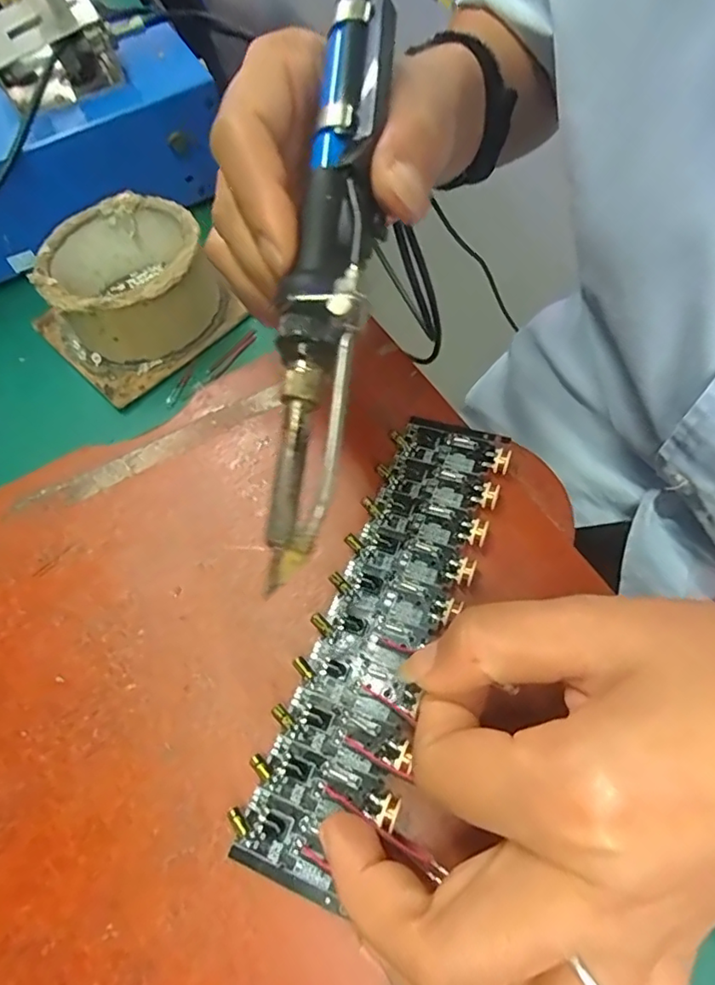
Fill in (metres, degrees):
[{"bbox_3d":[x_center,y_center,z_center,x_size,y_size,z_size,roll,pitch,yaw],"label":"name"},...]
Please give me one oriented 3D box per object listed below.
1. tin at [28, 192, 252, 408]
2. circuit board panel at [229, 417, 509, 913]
[{"bbox_3d":[-0.126,-0.111,0.313,0.091,0.054,0.099,39,74,24],"label":"tin"},{"bbox_3d":[0.010,0.042,0.192,0.043,0.006,0.162,19,66,14],"label":"circuit board panel"}]

